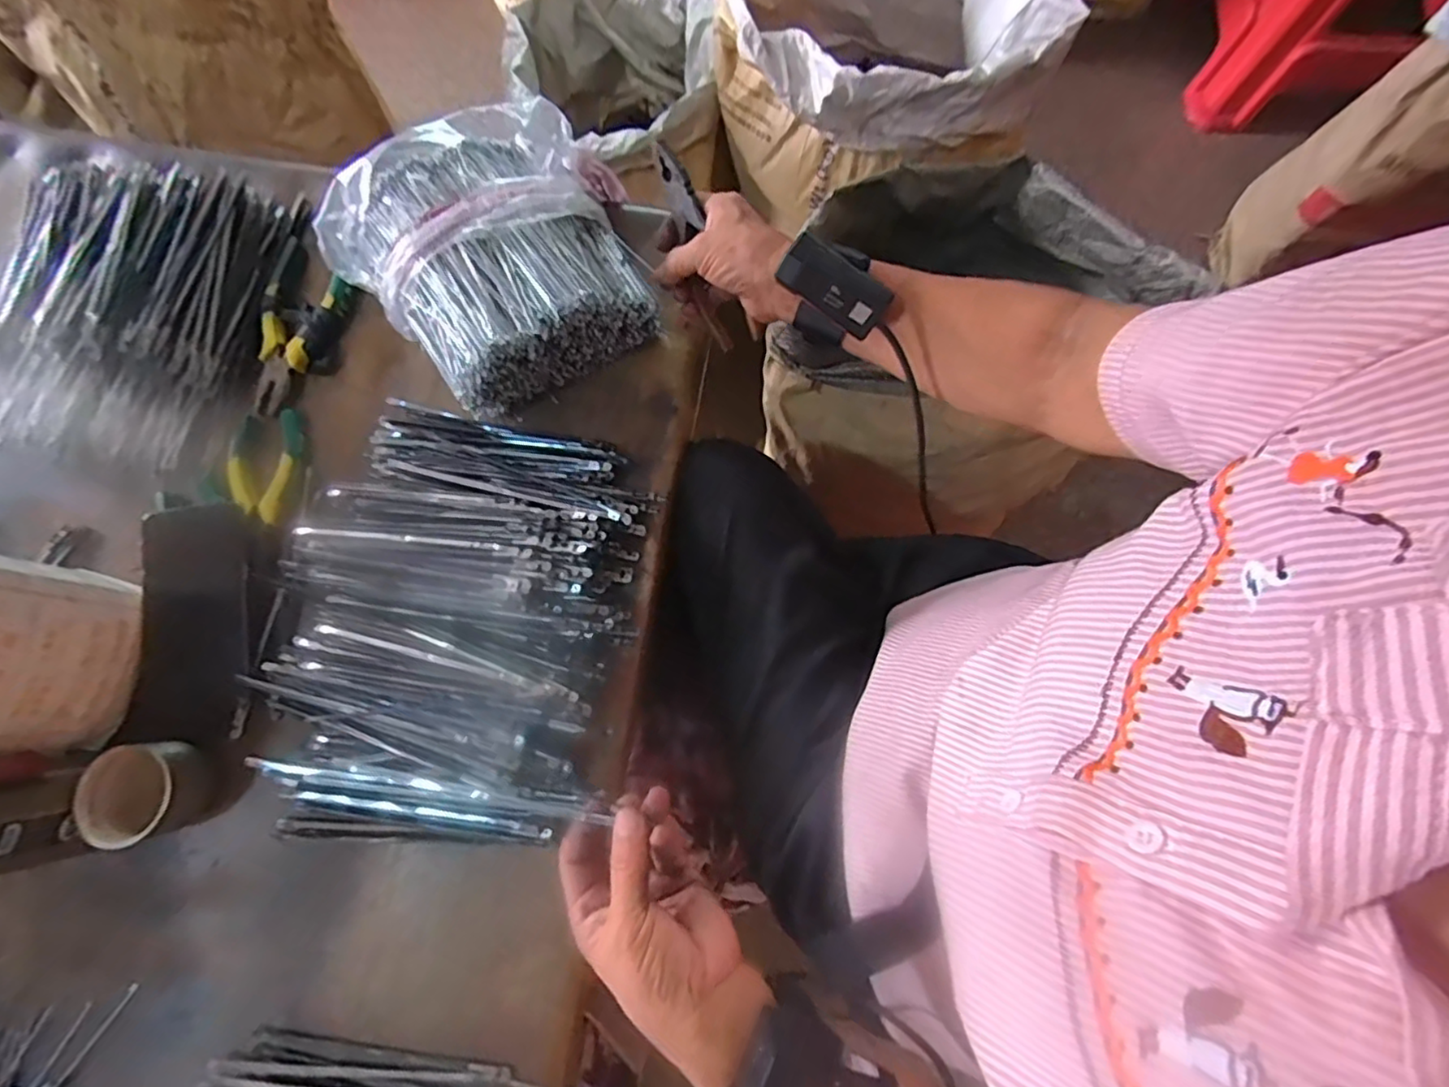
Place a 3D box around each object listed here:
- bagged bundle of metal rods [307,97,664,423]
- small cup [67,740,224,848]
[{"bbox_3d":[-0.176,-0.220,0.491,0.222,0.084,0.197,-28,78,-6],"label":"bagged bundle of metal rods"},{"bbox_3d":[-0.399,0.171,0.437,0.063,0.045,0.060,0,77,0],"label":"small cup"}]

